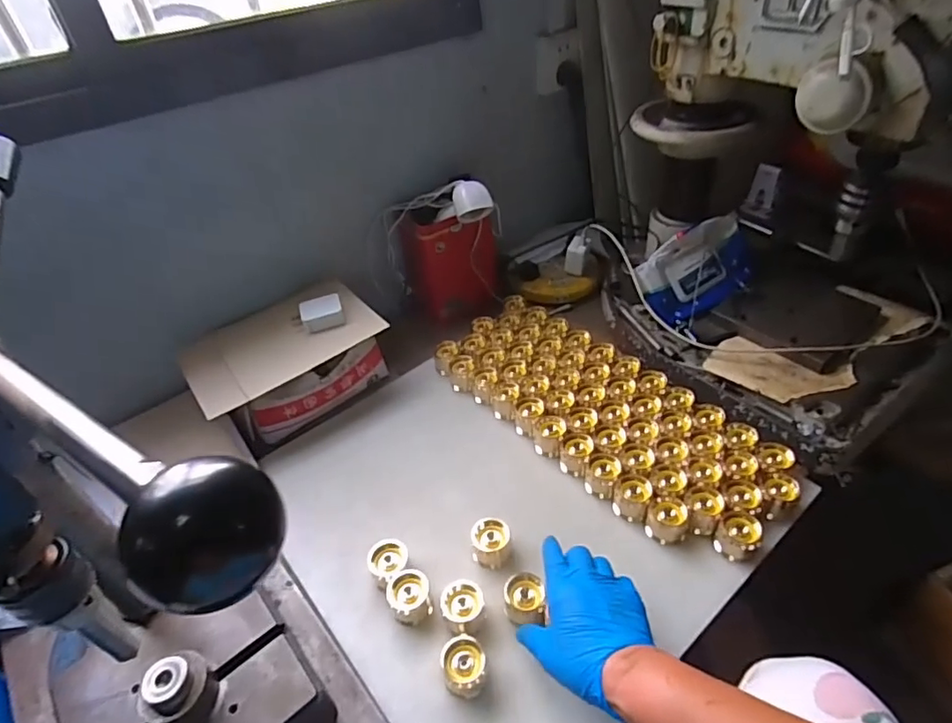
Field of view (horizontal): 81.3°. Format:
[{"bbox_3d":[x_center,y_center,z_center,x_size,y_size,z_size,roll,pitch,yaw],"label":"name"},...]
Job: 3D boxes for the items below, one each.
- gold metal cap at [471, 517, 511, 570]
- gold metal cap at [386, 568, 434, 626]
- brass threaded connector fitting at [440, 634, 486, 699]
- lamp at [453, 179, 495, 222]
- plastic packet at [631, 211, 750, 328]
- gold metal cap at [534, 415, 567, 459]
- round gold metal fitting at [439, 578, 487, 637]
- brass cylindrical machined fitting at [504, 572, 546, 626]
[{"bbox_3d":[0.016,0.190,0.586,0.040,0.039,0.038,-4,42,4],"label":"gold metal cap"},{"bbox_3d":[-0.066,0.232,0.551,0.040,0.045,0.038,-4,42,4],"label":"gold metal cap"},{"bbox_3d":[-0.010,0.272,0.495,0.037,0.038,0.039,-4,42,4],"label":"brass threaded connector fitting"},{"bbox_3d":[-0.007,-0.233,0.803,0.053,0.049,0.051,-16,76,-1],"label":"lamp"},{"bbox_3d":[0.325,-0.135,0.809,0.181,0.111,0.032,-31,3,-15],"label":"plastic packet"},{"bbox_3d":[0.093,0.096,0.699,0.036,0.034,0.044,11,45,20],"label":"gold metal cap"},{"bbox_3d":[-0.012,0.237,0.537,0.040,0.031,0.043,-4,42,4],"label":"round gold metal fitting"},{"bbox_3d":[0.047,0.233,0.542,0.038,0.029,0.039,-4,42,4],"label":"brass cylindrical machined fitting"}]

